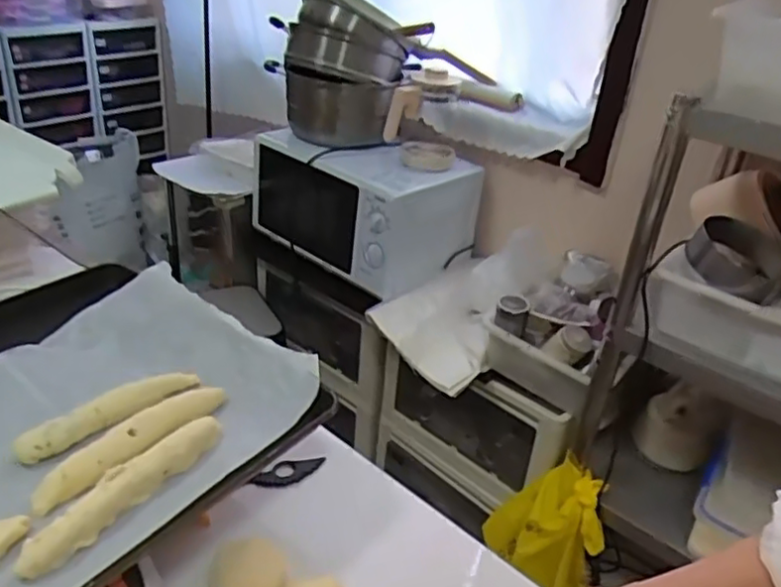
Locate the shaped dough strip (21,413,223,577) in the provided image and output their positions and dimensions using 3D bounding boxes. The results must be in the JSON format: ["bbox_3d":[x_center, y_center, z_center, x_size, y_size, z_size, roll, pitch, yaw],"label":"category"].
[{"bbox_3d":[-0.221,0.161,0.574,0.031,0.027,0.198,20,33,23],"label":"shaped dough strip"}]

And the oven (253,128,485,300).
[{"bbox_3d":[-0.076,-0.243,1.685,0.373,0.275,0.516,-21,40,-38],"label":"oven"}]

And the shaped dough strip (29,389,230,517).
[{"bbox_3d":[-0.234,0.132,0.620,0.025,0.031,0.194,24,35,28],"label":"shaped dough strip"}]

